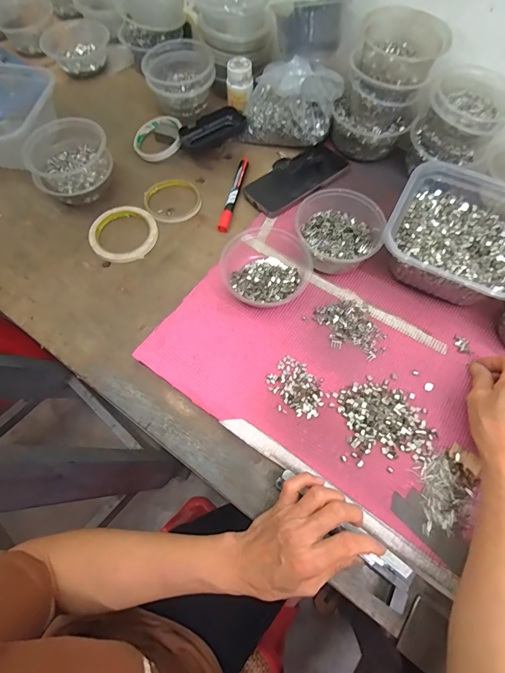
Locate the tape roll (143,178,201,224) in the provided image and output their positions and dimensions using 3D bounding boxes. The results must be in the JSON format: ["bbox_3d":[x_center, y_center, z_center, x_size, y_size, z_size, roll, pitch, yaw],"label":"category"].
[{"bbox_3d":[-0.125,-0.213,0.552,0.083,0.008,0.086,-1,68,2],"label":"tape roll"}]

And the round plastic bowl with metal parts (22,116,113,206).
[{"bbox_3d":[-0.272,-0.258,0.525,0.103,0.080,0.108,-1,68,2],"label":"round plastic bowl with metal parts"}]

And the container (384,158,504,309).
[{"bbox_3d":[0.270,-0.136,0.465,0.167,0.075,0.179,25,71,12],"label":"container"}]

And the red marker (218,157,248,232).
[{"bbox_3d":[-0.029,-0.223,0.551,0.016,0.011,0.144,11,69,7],"label":"red marker"}]

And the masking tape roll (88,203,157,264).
[{"bbox_3d":[-0.191,-0.154,0.526,0.096,0.012,0.097,-1,68,2],"label":"masking tape roll"}]

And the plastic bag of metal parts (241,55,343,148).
[{"bbox_3d":[0.059,-0.364,0.549,0.146,0.112,0.071,18,70,9],"label":"plastic bag of metal parts"}]

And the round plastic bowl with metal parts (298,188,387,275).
[{"bbox_3d":[0.115,-0.139,0.476,0.106,0.062,0.115,-1,68,2],"label":"round plastic bowl with metal parts"}]

